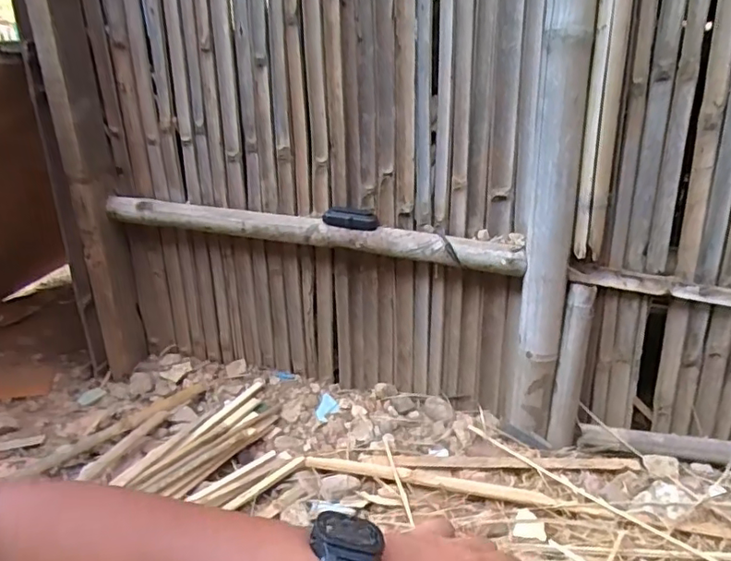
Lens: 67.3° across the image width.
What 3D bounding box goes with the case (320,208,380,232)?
[{"bbox_3d":[-0.030,-0.127,1.133,0.112,0.043,0.031,4,24,4],"label":"case"}]

